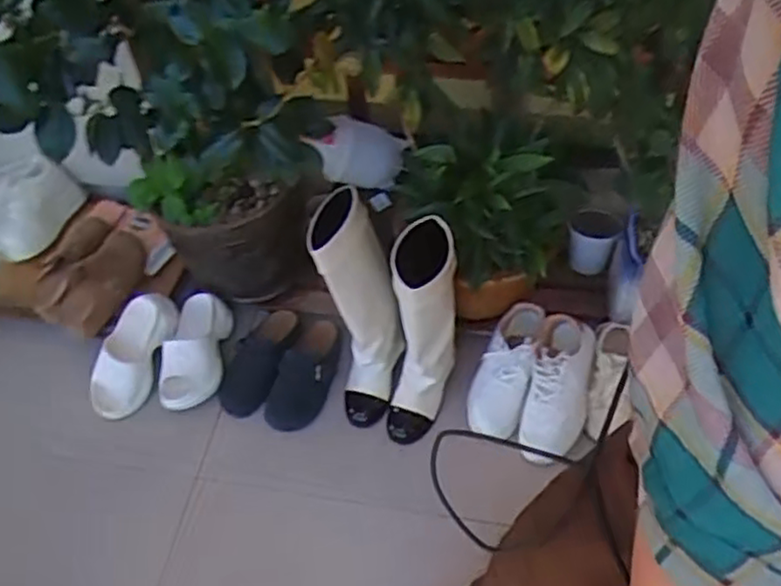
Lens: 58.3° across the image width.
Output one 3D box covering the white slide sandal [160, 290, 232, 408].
[{"bbox_3d":[-0.377,0.114,1.367,0.112,0.091,0.233,11,76,12],"label":"white slide sandal"}]

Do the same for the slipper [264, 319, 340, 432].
[{"bbox_3d":[-0.156,0.144,1.353,0.090,0.065,0.250,16,55,15],"label":"slipper"}]

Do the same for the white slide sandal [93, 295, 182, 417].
[{"bbox_3d":[-0.496,0.125,1.344,0.083,0.086,0.246,24,89,20],"label":"white slide sandal"}]

